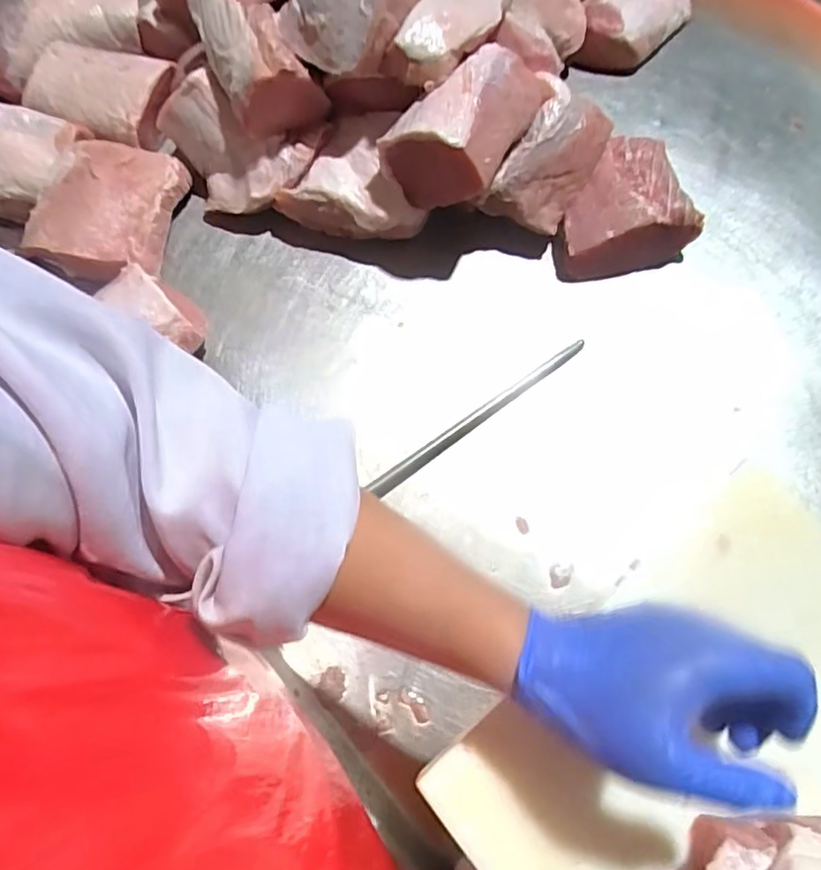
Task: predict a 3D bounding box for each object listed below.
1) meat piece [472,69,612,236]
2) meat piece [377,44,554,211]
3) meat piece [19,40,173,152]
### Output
[{"bbox_3d":[0.151,-0.296,0.674,0.089,0.103,0.153,29,72,10],"label":"meat piece"},{"bbox_3d":[0.064,-0.320,0.626,0.106,0.074,0.176,37,73,12],"label":"meat piece"},{"bbox_3d":[-0.364,-0.404,0.710,0.163,0.062,0.124,15,70,5],"label":"meat piece"}]

